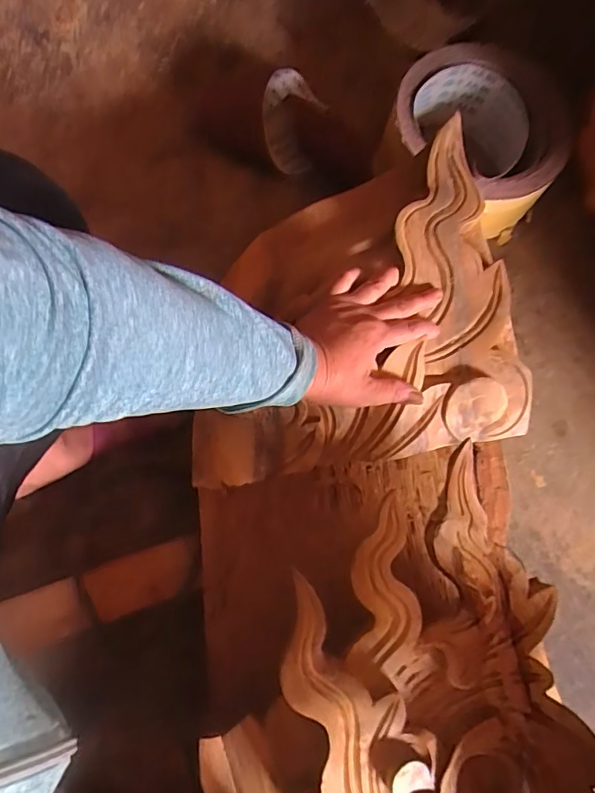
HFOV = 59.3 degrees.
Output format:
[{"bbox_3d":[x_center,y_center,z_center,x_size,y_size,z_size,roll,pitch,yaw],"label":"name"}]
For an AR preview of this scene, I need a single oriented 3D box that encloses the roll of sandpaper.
[{"bbox_3d":[0.236,-0.333,0.687,0.208,0.118,0.193,1,76,-3],"label":"roll of sandpaper"}]

